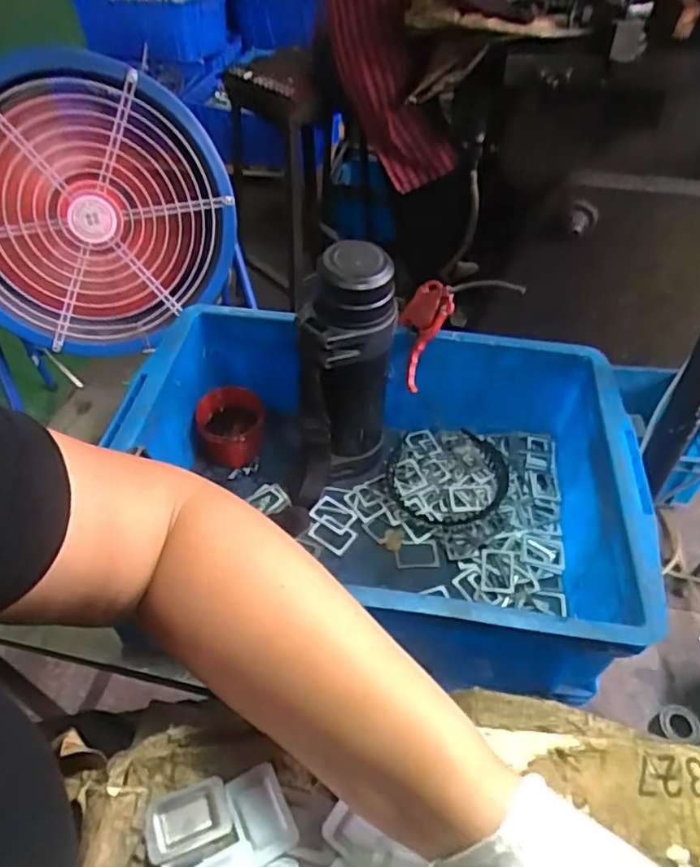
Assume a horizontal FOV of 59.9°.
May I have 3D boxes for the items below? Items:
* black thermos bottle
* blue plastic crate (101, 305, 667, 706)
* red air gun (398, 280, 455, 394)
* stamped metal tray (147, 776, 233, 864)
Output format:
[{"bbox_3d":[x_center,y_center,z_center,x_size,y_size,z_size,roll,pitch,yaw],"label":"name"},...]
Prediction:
[{"bbox_3d":[-0.003,-0.058,0.655,0.090,0.281,0.073,2,49,2],"label":"black thermos bottle"},{"bbox_3d":[0.023,0.059,0.648,0.493,0.178,0.340,6,49,5],"label":"blue plastic crate"},{"bbox_3d":[0.077,-0.112,0.690,0.056,0.124,0.026,22,23,18],"label":"red air gun"},{"bbox_3d":[-0.079,0.189,0.296,0.040,0.007,0.025,-18,51,-15],"label":"stamped metal tray"}]

